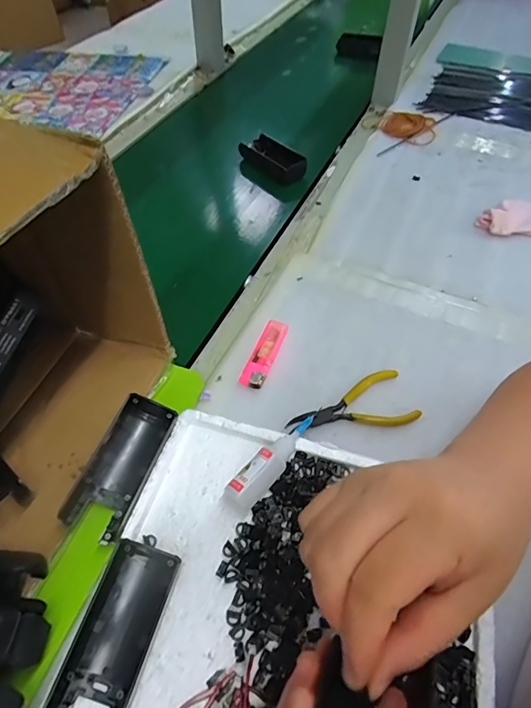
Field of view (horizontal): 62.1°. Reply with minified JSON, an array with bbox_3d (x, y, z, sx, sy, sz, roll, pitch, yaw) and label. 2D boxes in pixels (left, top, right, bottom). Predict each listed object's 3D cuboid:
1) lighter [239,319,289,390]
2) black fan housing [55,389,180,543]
[{"bbox_3d":[0.000,-0.002,0.433,0.023,0.013,0.081,19,55,14],"label":"lighter"},{"bbox_3d":[-0.112,0.084,0.342,0.049,0.026,0.105,14,54,11],"label":"black fan housing"}]

